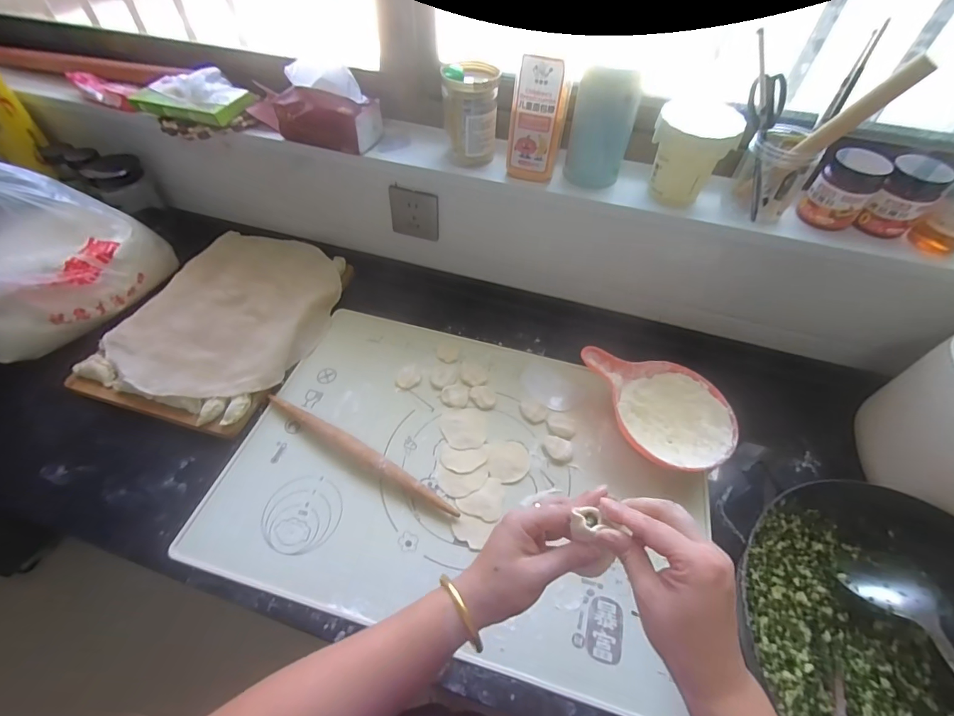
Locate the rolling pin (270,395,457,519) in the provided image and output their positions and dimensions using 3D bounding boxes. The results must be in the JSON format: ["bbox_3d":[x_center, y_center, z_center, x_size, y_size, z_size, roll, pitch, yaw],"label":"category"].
[{"bbox_3d":[-0.175,0.131,0.600,0.337,0.030,0.026,26,55,17],"label":"rolling pin"}]

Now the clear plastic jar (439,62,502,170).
[{"bbox_3d":[-0.007,-0.365,0.639,0.078,0.122,0.071,1,51,-1],"label":"clear plastic jar"}]

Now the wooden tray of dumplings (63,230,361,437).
[{"bbox_3d":[-0.437,-0.077,0.742,0.311,0.050,0.401,16,52,10],"label":"wooden tray of dumplings"}]

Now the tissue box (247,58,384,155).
[{"bbox_3d":[-0.260,-0.403,0.679,0.188,0.094,0.082,12,52,7],"label":"tissue box"}]

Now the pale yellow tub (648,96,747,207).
[{"bbox_3d":[0.300,-0.290,0.596,0.104,0.104,0.100,-1,57,2],"label":"pale yellow tub"}]

